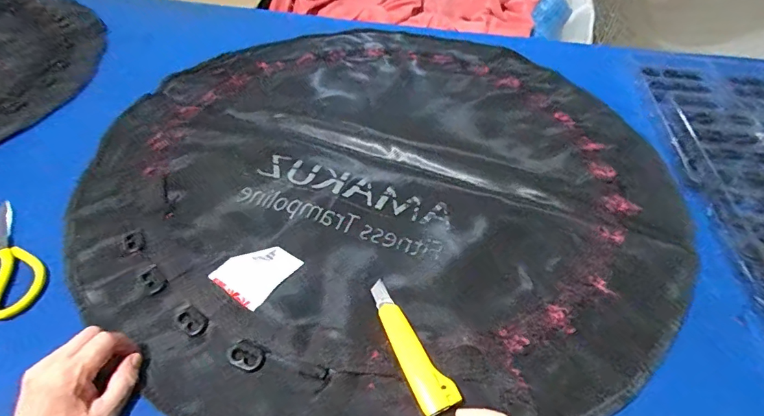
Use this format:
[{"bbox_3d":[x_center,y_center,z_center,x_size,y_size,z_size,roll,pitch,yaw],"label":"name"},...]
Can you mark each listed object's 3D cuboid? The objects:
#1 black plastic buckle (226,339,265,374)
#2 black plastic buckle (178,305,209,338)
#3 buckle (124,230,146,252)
[{"bbox_3d":[-0.148,0.162,0.484,0.042,0.004,0.030,22,51,19],"label":"black plastic buckle"},{"bbox_3d":[-0.221,0.131,0.516,0.027,0.004,0.042,-34,56,-27],"label":"black plastic buckle"},{"bbox_3d":[-0.328,0.044,0.586,0.025,0.007,0.030,-18,50,-16],"label":"buckle"}]

